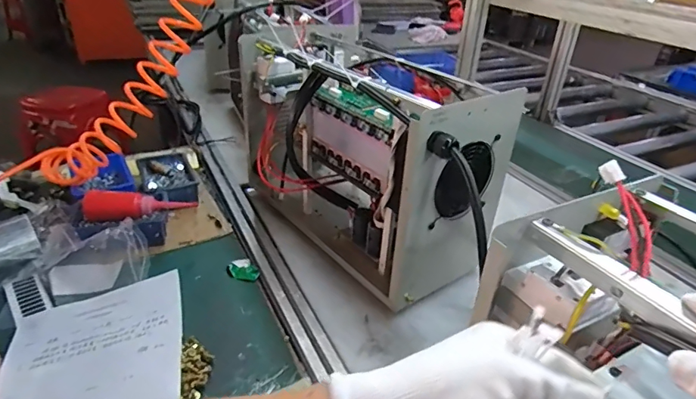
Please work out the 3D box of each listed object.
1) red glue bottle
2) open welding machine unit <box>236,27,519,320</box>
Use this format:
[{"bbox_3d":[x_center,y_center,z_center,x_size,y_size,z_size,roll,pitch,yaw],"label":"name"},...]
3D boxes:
[{"bbox_3d":[-0.341,0.008,0.753,0.172,0.046,0.045,-2,32,-9],"label":"red glue bottle"},{"bbox_3d":[0.021,-0.083,0.783,0.222,0.300,0.501,-20,39,-33],"label":"open welding machine unit"}]

